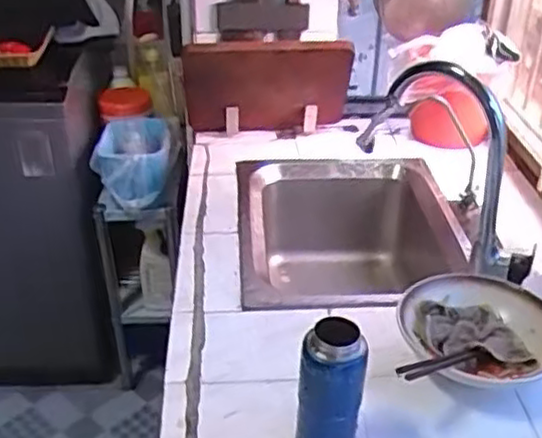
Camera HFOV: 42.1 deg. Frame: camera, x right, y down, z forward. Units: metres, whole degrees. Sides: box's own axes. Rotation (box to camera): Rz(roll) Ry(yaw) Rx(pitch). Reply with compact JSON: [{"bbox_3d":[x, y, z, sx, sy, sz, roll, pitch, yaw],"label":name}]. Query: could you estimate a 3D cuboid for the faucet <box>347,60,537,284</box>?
[{"bbox_3d":[0.254,-0.078,1.024,0.315,0.286,0.097,25,38,33],"label":"faucet"}]

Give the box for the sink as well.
[{"bbox_3d":[0.139,0.080,1.246,0.386,0.216,0.445,-1,32,-4],"label":"sink"}]

